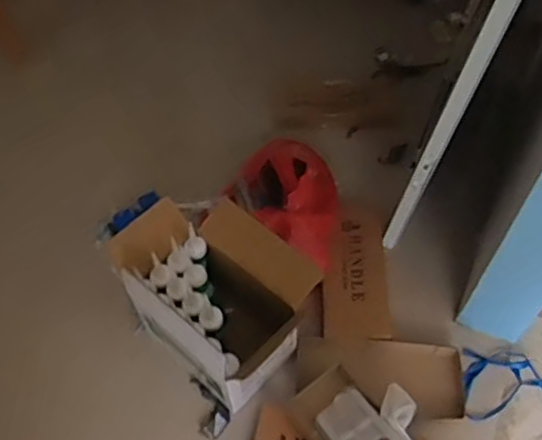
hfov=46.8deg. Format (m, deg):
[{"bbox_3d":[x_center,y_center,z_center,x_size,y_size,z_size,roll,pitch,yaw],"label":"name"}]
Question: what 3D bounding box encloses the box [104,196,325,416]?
[{"bbox_3d":[-0.110,0.157,1.376,0.377,0.272,0.296,38,65,22],"label":"box"}]

